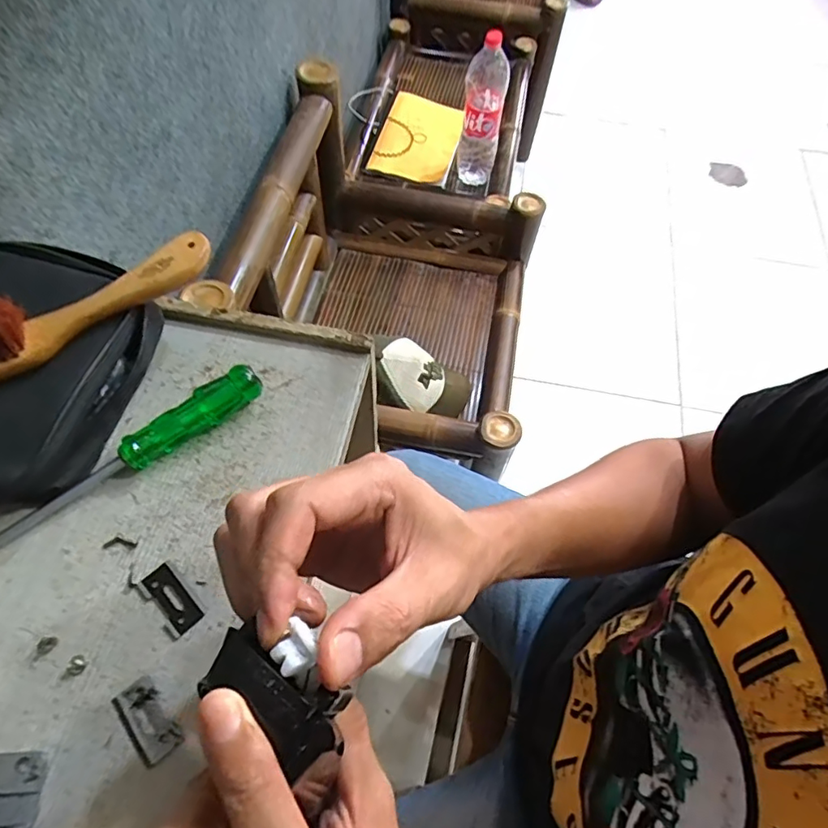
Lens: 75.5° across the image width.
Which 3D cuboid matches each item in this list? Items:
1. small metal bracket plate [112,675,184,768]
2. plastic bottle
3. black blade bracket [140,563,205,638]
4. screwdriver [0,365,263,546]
[{"bbox_3d":[-0.139,0.160,0.278,0.020,0.004,0.040,-36,69,-19],"label":"small metal bracket plate"},{"bbox_3d":[0.156,-0.682,1.211,0.092,0.313,0.116,10,62,3],"label":"plastic bottle"},{"bbox_3d":[-0.139,0.105,0.306,0.018,0.004,0.042,-40,70,-20],"label":"black blade bracket"},{"bbox_3d":[-0.182,0.028,0.333,0.190,0.024,0.021,-33,68,-17],"label":"screwdriver"}]

